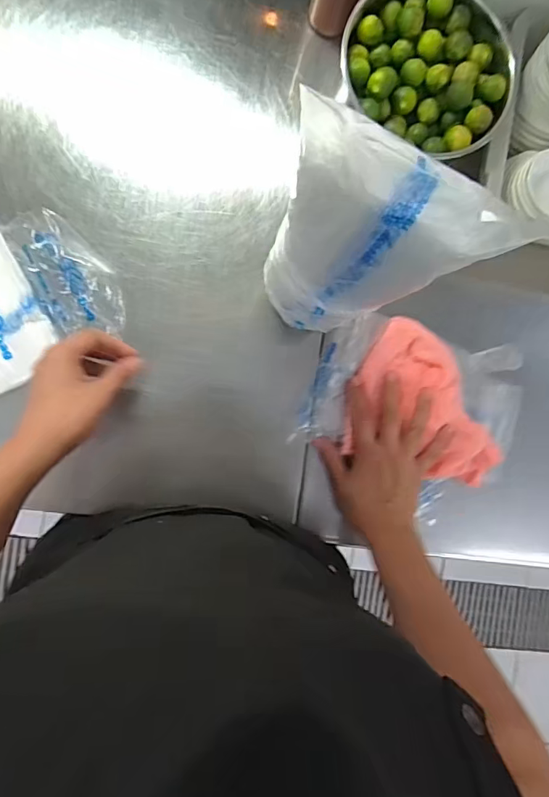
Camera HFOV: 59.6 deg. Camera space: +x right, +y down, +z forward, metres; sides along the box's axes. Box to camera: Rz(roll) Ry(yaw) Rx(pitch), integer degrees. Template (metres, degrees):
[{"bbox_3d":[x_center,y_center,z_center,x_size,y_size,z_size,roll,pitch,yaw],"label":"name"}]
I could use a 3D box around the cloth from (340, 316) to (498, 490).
[{"bbox_3d":[0.190,0.004,0.559,0.196,0.029,0.164,17,88,-8],"label":"cloth"}]

